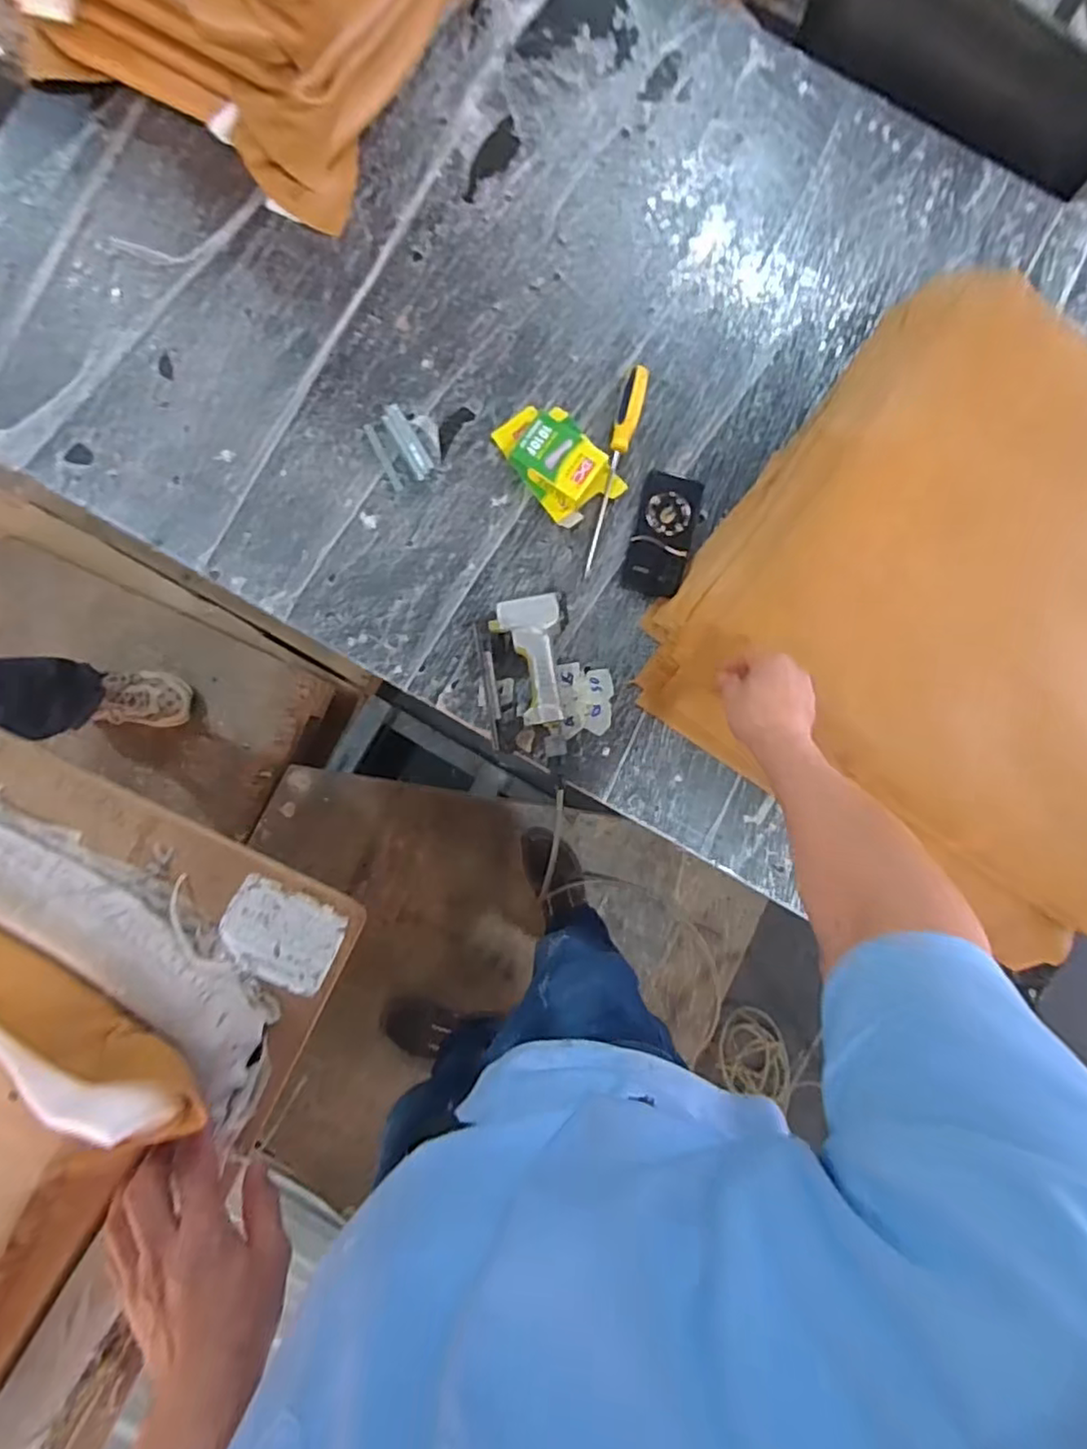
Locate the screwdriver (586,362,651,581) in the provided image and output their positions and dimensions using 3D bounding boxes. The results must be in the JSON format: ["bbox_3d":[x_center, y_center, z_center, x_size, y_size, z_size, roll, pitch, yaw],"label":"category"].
[{"bbox_3d":[0.096,-0.343,0.883,0.031,0.035,0.277,14,87,-1],"label":"screwdriver"}]

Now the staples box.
[{"bbox_3d":[0.019,-0.363,0.883,0.109,0.040,0.174,-37,89,-2],"label":"staples box"}]

